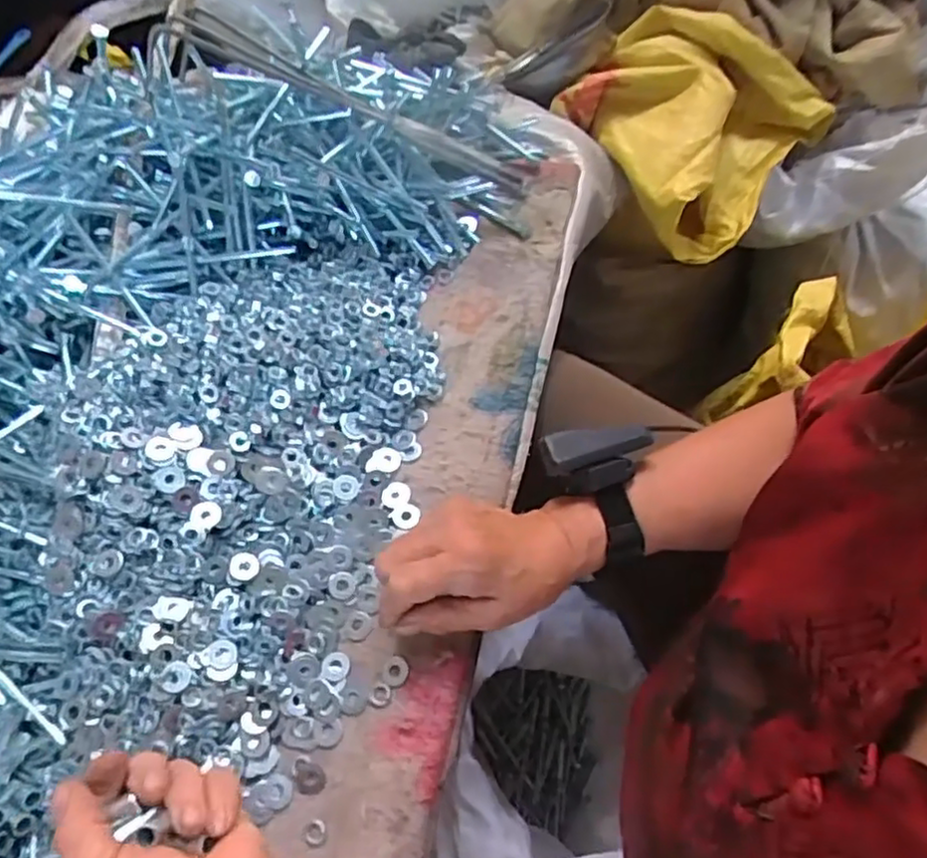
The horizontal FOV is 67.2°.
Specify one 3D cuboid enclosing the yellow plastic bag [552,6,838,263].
[{"bbox_3d":[0.219,-0.299,0.676,0.189,0.085,0.227,34,73,23],"label":"yellow plastic bag"}]

